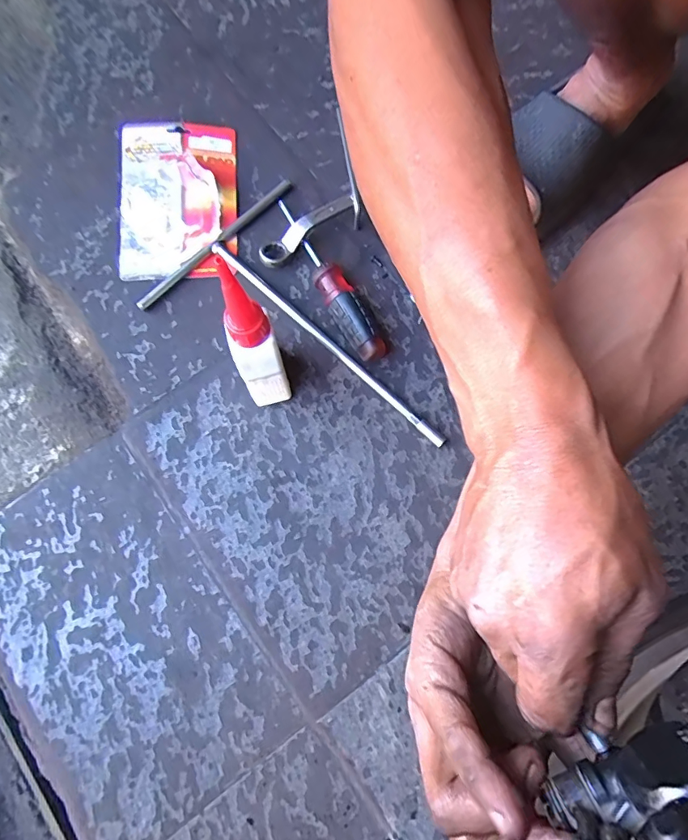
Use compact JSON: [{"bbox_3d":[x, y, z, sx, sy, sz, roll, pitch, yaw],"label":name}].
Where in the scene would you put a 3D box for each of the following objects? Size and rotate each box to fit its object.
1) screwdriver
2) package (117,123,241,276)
[{"bbox_3d":[-0.014,-0.133,0.455,0.030,0.035,0.179,-28,78,-5],"label":"screwdriver"},{"bbox_3d":[-0.168,-0.227,0.482,0.118,0.020,0.165,-3,80,-5],"label":"package"}]

